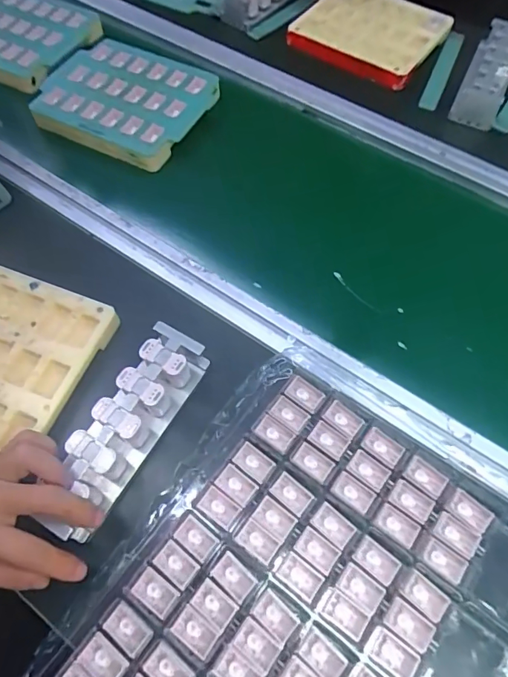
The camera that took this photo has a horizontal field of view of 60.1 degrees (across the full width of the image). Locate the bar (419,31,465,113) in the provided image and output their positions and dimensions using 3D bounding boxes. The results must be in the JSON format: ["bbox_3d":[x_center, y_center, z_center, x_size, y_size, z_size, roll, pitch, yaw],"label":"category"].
[{"bbox_3d":[0.287,-0.409,0.671,0.027,0.020,0.179,22,65,10],"label":"bar"}]

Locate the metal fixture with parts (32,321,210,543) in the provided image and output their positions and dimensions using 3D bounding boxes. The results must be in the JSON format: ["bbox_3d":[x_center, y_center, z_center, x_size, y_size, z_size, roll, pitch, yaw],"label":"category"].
[{"bbox_3d":[-0.116,0.076,0.391,0.059,0.045,0.185,26,68,12],"label":"metal fixture with parts"}]

